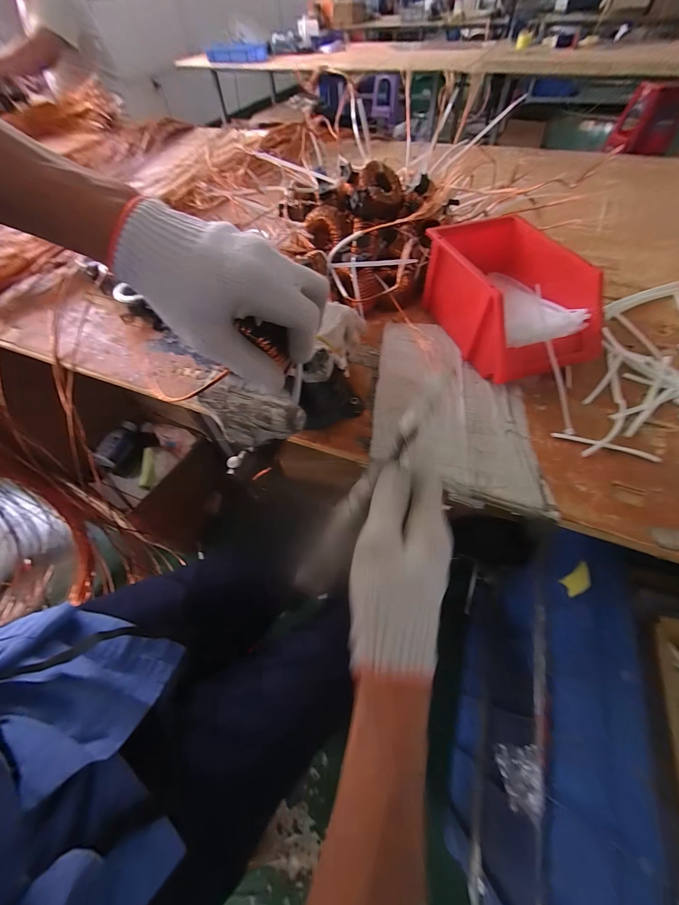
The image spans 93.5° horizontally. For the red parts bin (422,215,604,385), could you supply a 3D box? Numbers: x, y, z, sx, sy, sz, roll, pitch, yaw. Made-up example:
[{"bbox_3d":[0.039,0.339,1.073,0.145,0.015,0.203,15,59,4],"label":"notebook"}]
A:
[{"bbox_3d":[0.238,-0.219,0.458,0.148,0.113,0.248,-18,57,-8],"label":"red parts bin"}]

